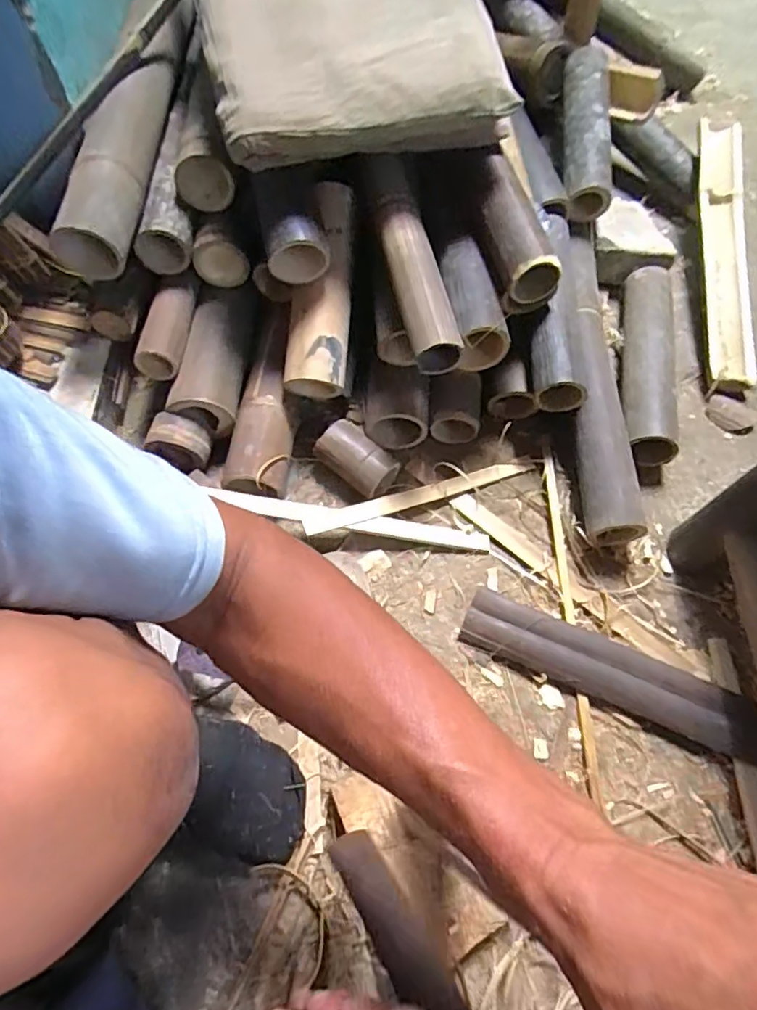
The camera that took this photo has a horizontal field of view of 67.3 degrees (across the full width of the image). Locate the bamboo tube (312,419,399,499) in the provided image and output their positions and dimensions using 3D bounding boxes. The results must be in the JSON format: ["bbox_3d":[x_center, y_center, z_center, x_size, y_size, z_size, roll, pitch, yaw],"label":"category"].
[{"bbox_3d":[-0.026,-0.056,0.693,0.091,0.055,0.055,37,68,14],"label":"bamboo tube"}]

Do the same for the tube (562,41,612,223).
[{"bbox_3d":[0.295,-0.534,0.802,0.068,0.072,0.279,1,81,-2],"label":"tube"}]

